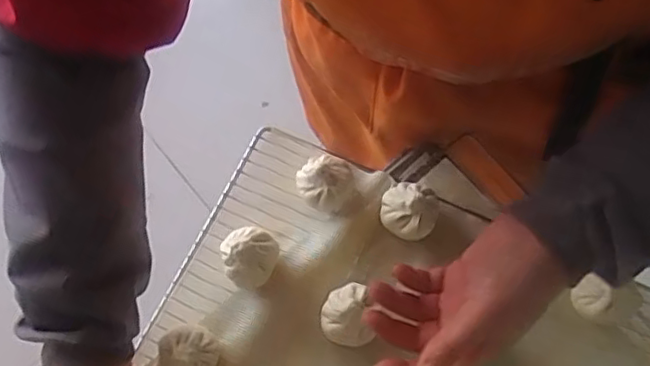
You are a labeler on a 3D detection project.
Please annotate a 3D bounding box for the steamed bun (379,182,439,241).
[{"bbox_3d":[0.078,0.028,0.571,0.052,0.026,0.052,16,69,7],"label":"steamed bun"}]

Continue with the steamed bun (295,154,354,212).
[{"bbox_3d":[0.000,0.001,0.584,0.053,0.034,0.052,0,68,1],"label":"steamed bun"}]

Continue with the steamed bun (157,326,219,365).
[{"bbox_3d":[-0.118,0.150,0.528,0.046,0.027,0.048,0,68,1],"label":"steamed bun"}]

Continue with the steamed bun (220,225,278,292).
[{"bbox_3d":[-0.069,0.068,0.567,0.049,0.039,0.051,0,68,1],"label":"steamed bun"}]

